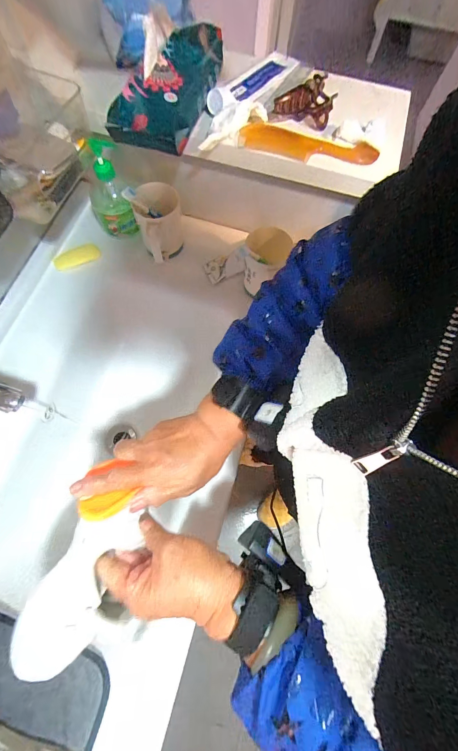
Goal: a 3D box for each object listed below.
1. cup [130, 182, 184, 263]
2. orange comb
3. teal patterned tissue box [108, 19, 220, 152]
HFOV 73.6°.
[{"bbox_3d":[-0.124,-0.273,0.557,0.078,0.120,0.071,1,72,-2],"label":"cup"},{"bbox_3d":[0.121,-0.352,0.467,0.207,0.015,0.058,12,72,2],"label":"orange comb"},{"bbox_3d":[-0.087,-0.436,0.449,0.117,0.083,0.222,12,72,2],"label":"teal patterned tissue box"}]

